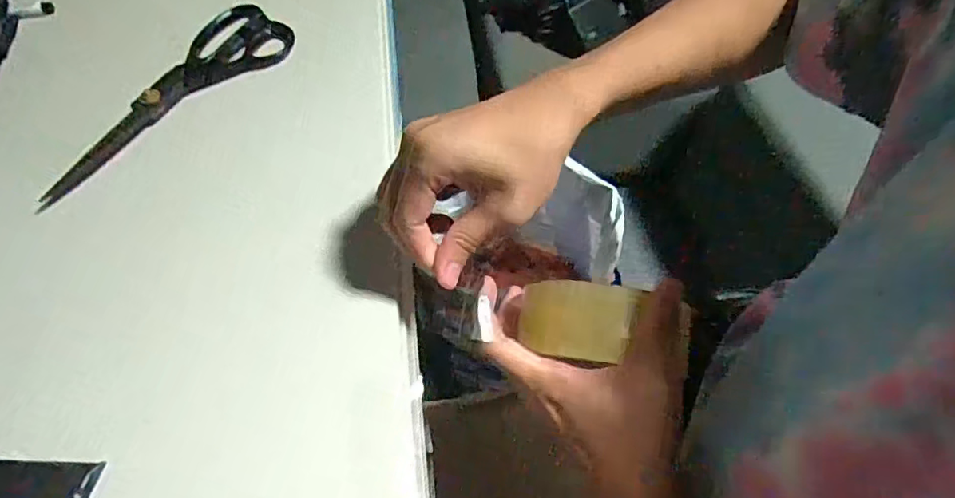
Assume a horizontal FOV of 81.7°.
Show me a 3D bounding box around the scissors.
[{"bbox_3d":[-0.255,-0.126,0.449,0.065,0.020,0.236,31,61,18],"label":"scissors"}]

